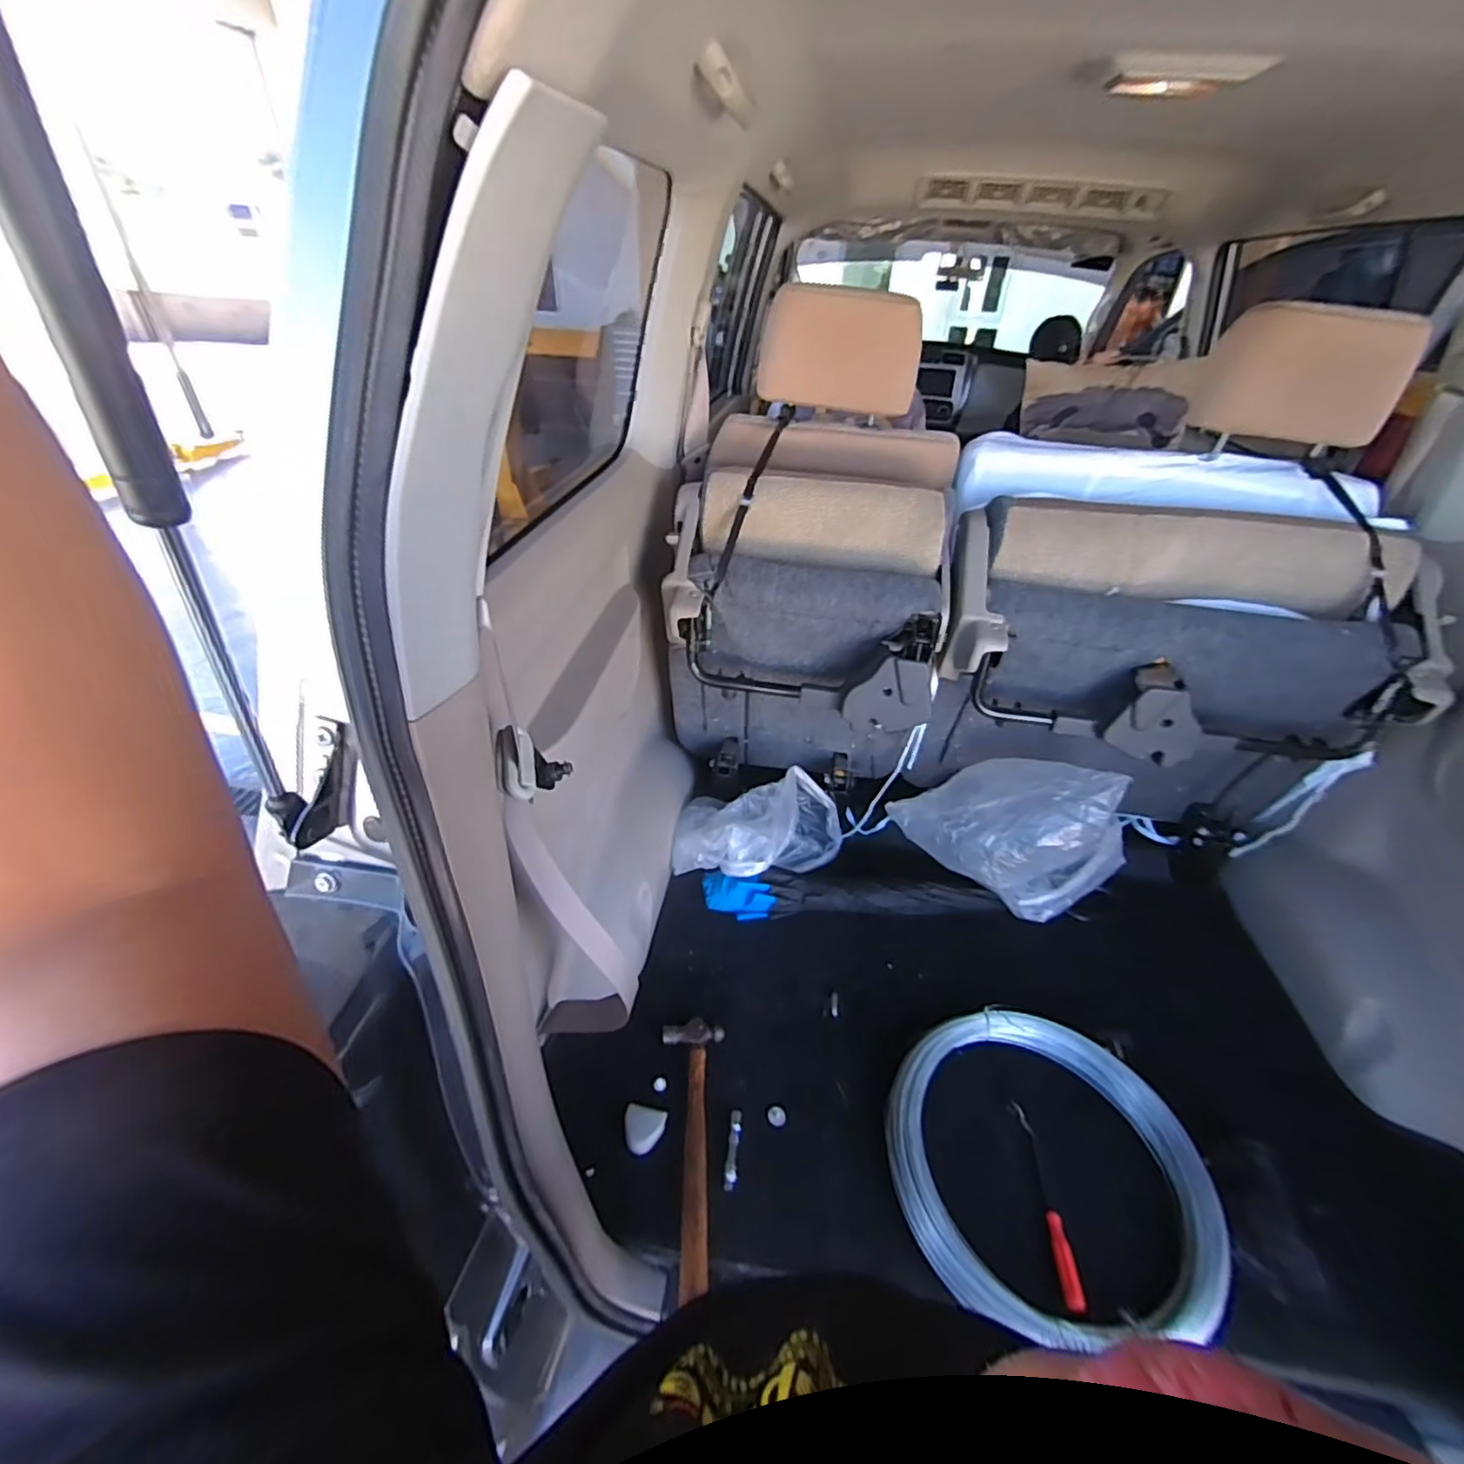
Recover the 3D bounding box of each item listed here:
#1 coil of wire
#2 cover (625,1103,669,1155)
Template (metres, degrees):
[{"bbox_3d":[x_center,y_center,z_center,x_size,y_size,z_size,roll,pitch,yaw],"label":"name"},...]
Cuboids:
[{"bbox_3d":[0.437,0.598,0.857,0.431,0.060,0.405,2,38,-1],"label":"coil of wire"},{"bbox_3d":[-0.124,0.556,0.870,0.057,0.008,0.058,14,37,-2],"label":"cover"}]

